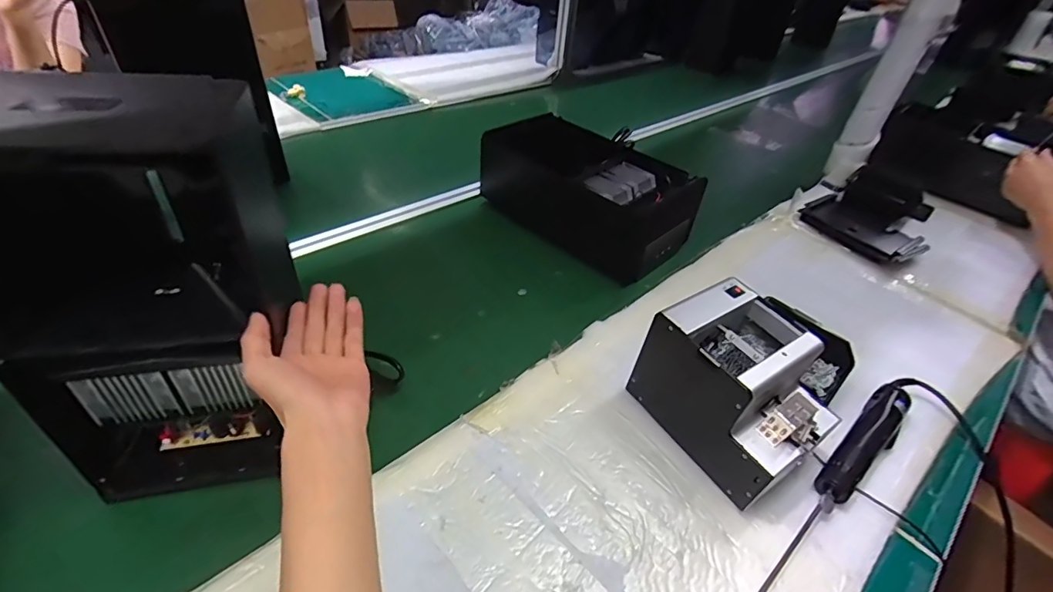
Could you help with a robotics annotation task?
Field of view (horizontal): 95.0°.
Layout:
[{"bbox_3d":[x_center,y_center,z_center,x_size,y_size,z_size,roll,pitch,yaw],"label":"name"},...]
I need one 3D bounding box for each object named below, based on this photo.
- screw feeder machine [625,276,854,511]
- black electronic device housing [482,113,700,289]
[{"bbox_3d":[0.230,0.100,0.532,0.124,0.148,0.172,-20,46,-31],"label":"screw feeder machine"},{"bbox_3d":[0.107,-0.193,0.871,0.365,0.147,0.186,36,46,30],"label":"black electronic device housing"}]

